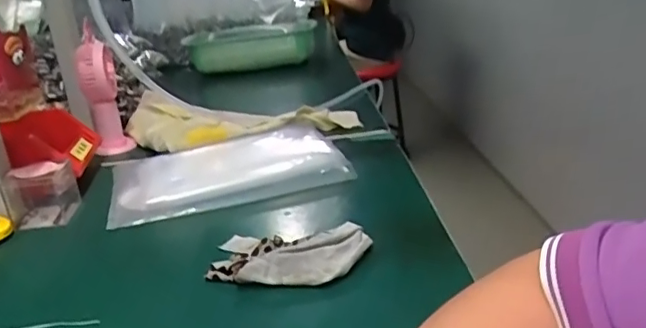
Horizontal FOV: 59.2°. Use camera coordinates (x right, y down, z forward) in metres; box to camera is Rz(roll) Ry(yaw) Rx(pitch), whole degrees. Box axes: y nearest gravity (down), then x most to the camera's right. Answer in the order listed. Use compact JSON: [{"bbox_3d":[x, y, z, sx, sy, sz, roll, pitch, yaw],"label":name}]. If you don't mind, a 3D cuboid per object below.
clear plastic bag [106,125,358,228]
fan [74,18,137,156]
[{"bbox_3d":[-0.113,0.001,0.663,0.260,0.018,0.178,-11,22,-13],"label":"clear plastic bag"},{"bbox_3d":[-0.306,-0.093,0.796,0.054,0.157,0.050,-15,23,-24],"label":"fan"}]

